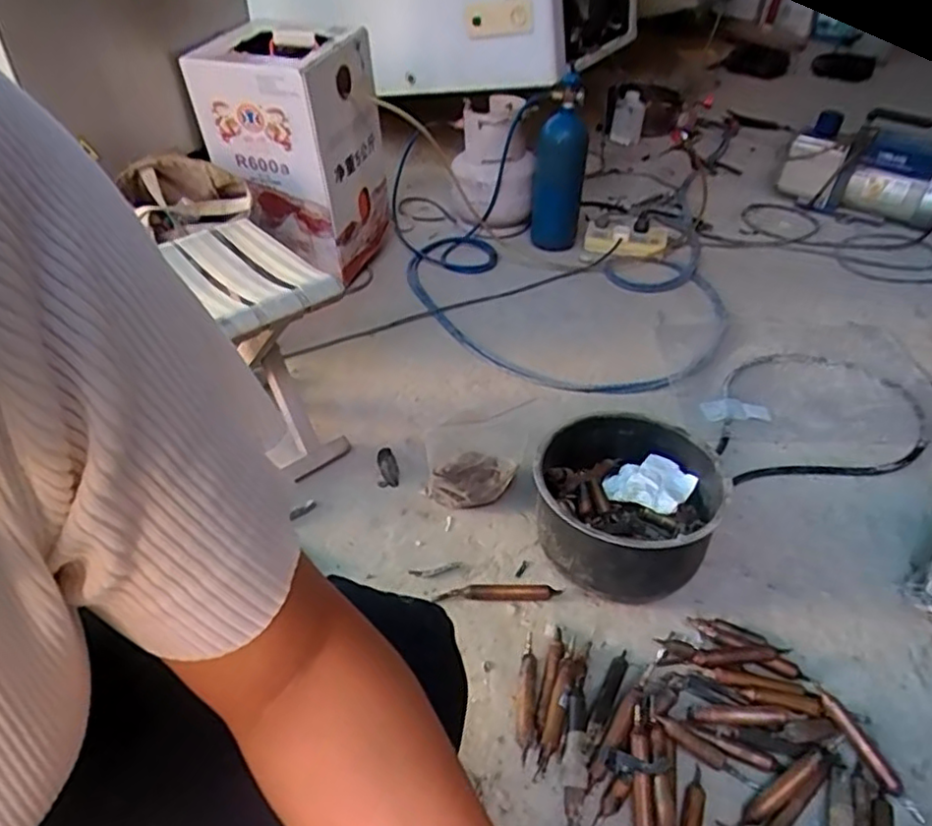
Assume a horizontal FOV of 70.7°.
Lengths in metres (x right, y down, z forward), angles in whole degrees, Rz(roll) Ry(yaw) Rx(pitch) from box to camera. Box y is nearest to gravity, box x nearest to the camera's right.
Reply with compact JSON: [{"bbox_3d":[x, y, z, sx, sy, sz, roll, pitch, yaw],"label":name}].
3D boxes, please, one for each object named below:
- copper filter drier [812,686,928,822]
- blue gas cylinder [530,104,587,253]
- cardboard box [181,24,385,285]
[{"bbox_3d":[0.413,0.348,0.681,0.022,0.017,0.138,-18,44,-18],"label":"copper filter drier"},{"bbox_3d":[0.196,-0.483,1.403,0.108,0.281,0.107,8,42,6],"label":"blue gas cylinder"},{"bbox_3d":[-0.315,-0.506,1.261,0.248,0.379,0.260,14,43,13],"label":"cardboard box"}]

